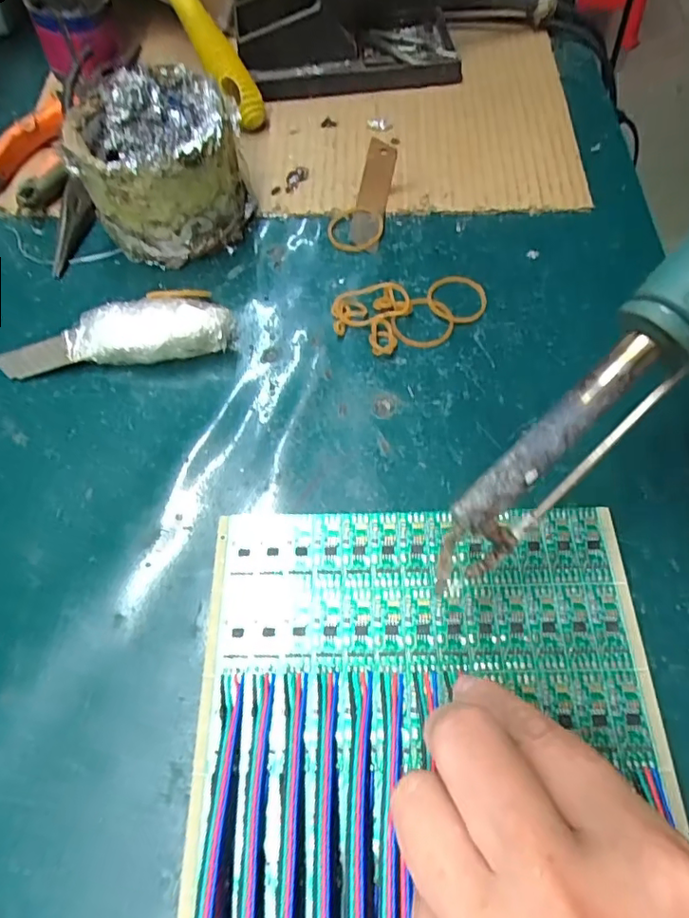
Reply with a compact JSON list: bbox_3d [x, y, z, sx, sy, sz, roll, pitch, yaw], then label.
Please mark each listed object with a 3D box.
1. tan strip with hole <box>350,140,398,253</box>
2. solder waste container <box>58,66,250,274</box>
[{"bbox_3d":[0.018,-0.160,0.335,0.018,0.005,0.090,8,63,7],"label":"tan strip with hole"},{"bbox_3d":[-0.098,-0.163,0.301,0.082,0.077,0.079,-18,62,-6],"label":"solder waste container"}]

